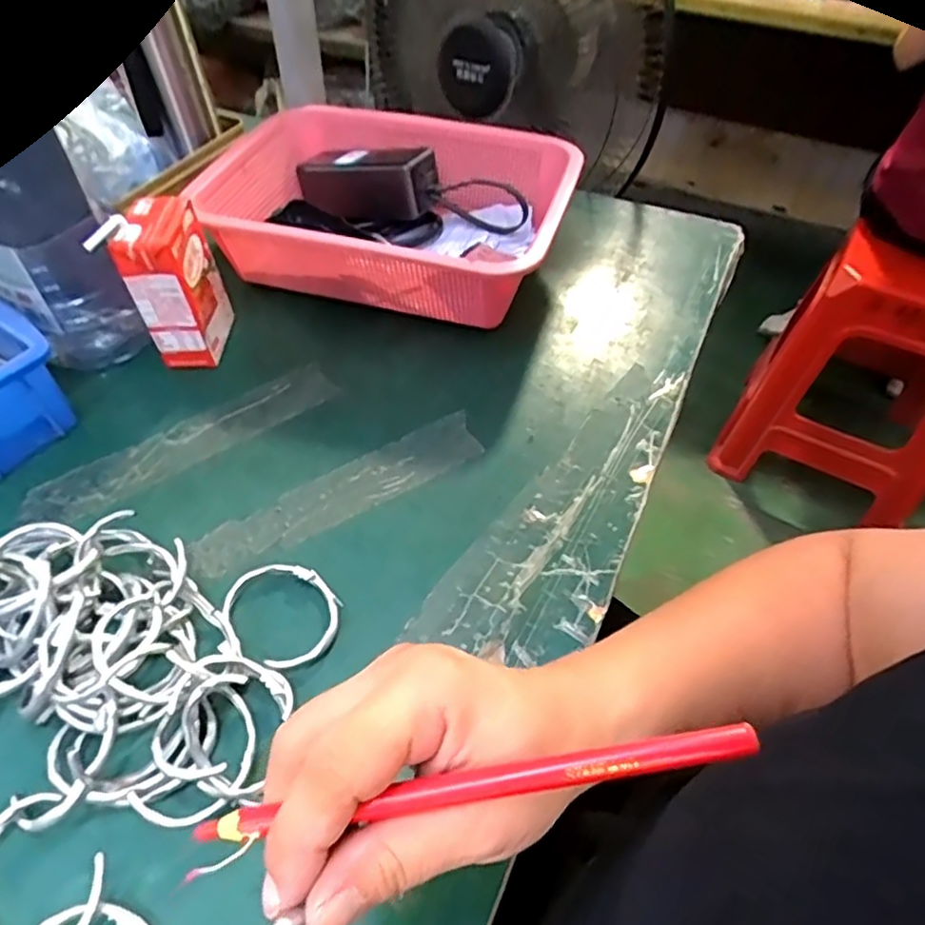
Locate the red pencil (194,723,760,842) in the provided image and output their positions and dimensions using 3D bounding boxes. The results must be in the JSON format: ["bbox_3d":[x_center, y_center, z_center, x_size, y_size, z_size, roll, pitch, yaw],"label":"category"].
[{"bbox_3d":[0.003,0.096,0.185,0.166,0.004,0.009,-9,50,2],"label":"red pencil"}]

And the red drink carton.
[{"bbox_3d":[-0.215,-0.131,0.473,0.043,0.116,0.075,3,50,3],"label":"red drink carton"}]

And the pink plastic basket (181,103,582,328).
[{"bbox_3d":[-0.056,-0.222,0.564,0.296,0.091,0.217,17,52,14],"label":"pink plastic basket"}]

